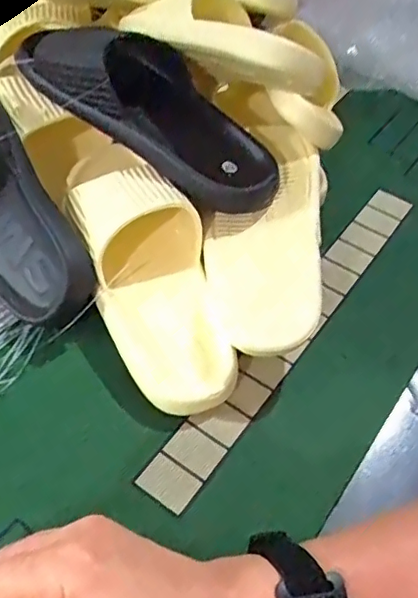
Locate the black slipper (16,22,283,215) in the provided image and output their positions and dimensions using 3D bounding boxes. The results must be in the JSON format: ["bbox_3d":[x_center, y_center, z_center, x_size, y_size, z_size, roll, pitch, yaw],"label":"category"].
[{"bbox_3d":[-0.048,-0.165,0.507,0.253,0.071,0.093,35,53,1],"label":"black slipper"}]

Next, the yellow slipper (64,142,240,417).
[{"bbox_3d":[-0.049,-0.025,0.477,0.092,0.066,0.243,-17,75,-19],"label":"yellow slipper"}]

